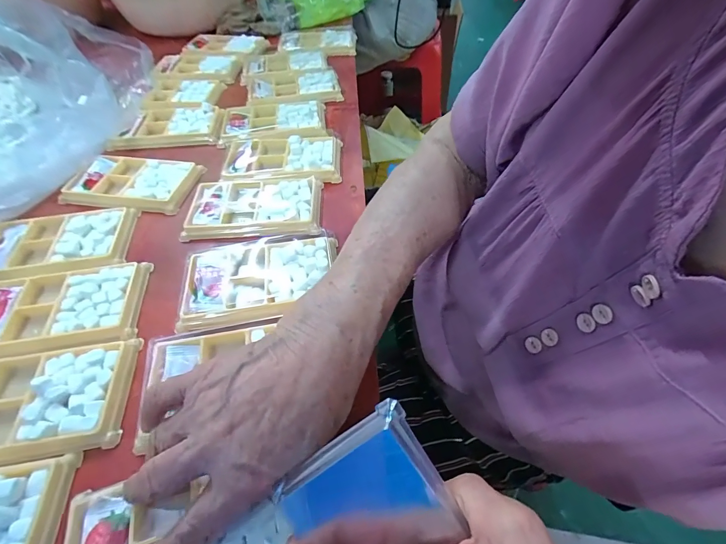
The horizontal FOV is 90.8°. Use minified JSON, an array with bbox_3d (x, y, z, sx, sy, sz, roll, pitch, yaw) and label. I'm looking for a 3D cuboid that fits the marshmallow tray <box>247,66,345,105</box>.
[{"bbox_3d":[-0.102,-0.274,0.530,0.131,0.014,0.094,-8,53,-4],"label":"marshmallow tray"}]

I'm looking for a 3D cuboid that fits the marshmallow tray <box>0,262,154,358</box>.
[{"bbox_3d":[-0.258,0.033,0.300,0.136,0.015,0.078,-9,53,-5],"label":"marshmallow tray"}]

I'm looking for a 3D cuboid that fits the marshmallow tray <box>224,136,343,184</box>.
[{"bbox_3d":[-0.098,-0.133,0.422,0.142,0.021,0.081,-2,53,0],"label":"marshmallow tray"}]

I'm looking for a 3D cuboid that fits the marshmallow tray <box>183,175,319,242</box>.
[{"bbox_3d":[-0.113,-0.068,0.371,0.134,0.012,0.079,-2,53,1],"label":"marshmallow tray"}]

